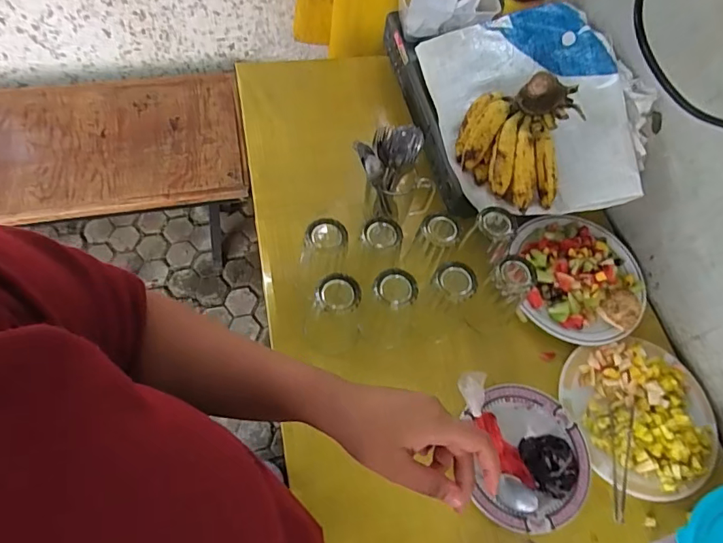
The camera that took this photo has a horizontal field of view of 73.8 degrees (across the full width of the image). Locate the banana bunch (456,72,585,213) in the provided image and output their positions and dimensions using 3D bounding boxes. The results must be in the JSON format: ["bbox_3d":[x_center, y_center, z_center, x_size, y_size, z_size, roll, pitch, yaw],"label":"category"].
[{"bbox_3d":[0.225,-0.189,0.702,0.153,0.098,0.170,14,63,3],"label":"banana bunch"}]

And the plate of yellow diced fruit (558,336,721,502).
[{"bbox_3d":[0.395,0.196,0.670,0.208,0.027,0.207,2,63,-3],"label":"plate of yellow diced fruit"}]

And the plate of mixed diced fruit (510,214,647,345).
[{"bbox_3d":[0.342,-0.003,0.749,0.205,0.051,0.213,2,63,-3],"label":"plate of mixed diced fruit"}]

